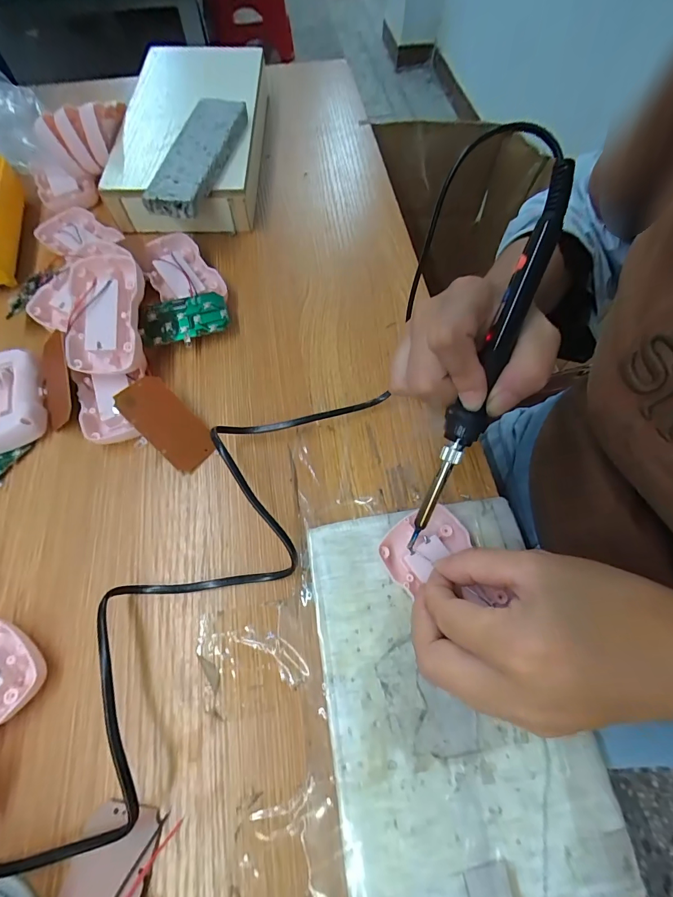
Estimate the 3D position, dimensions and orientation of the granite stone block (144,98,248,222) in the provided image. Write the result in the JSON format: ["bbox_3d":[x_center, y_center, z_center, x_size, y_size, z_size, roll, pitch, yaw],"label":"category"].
[{"bbox_3d":[-0.127,-0.271,0.358,0.049,0.023,0.149,12,65,6],"label":"granite stone block"}]

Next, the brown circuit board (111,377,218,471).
[{"bbox_3d":[-0.124,-0.019,0.288,0.037,0.008,0.075,-44,94,-18],"label":"brown circuit board"}]

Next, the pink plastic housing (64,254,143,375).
[{"bbox_3d":[-0.177,-0.102,0.297,0.057,0.013,0.087,3,90,3],"label":"pink plastic housing"}]

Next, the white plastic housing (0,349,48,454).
[{"bbox_3d":[-0.255,-0.038,0.297,0.049,0.018,0.080,-19,66,-9],"label":"white plastic housing"}]

